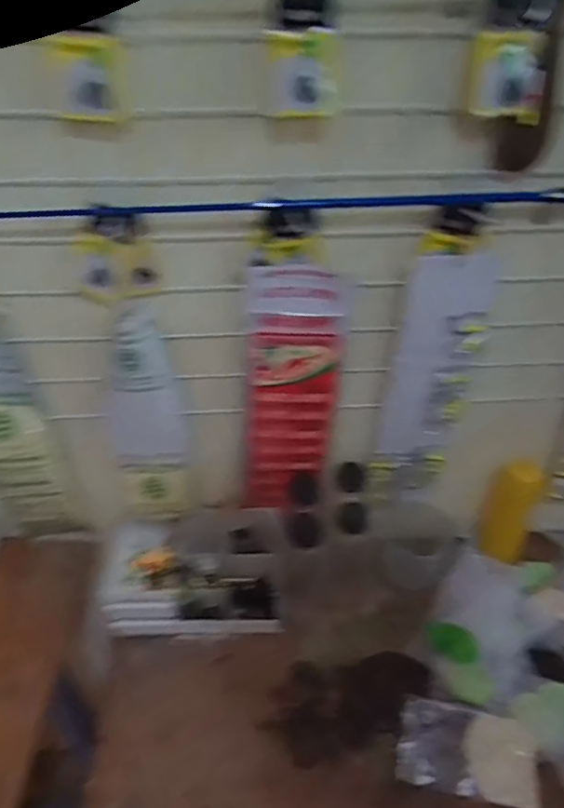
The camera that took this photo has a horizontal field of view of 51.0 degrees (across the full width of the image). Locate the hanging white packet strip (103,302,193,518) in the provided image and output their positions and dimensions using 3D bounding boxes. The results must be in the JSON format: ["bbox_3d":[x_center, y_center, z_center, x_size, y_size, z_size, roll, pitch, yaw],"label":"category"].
[{"bbox_3d":[-0.172,0.020,0.727,0.105,0.314,0.032,4,36,10],"label":"hanging white packet strip"}]

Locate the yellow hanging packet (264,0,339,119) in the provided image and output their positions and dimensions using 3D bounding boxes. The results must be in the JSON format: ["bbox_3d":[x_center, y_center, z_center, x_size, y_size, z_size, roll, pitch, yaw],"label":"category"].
[{"bbox_3d":[0.019,-0.287,0.491,0.057,0.092,0.020,2,40,3],"label":"yellow hanging packet"}]

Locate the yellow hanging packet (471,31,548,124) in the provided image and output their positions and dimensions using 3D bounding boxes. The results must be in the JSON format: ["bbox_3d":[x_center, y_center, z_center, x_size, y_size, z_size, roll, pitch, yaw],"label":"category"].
[{"bbox_3d":[0.192,-0.277,0.503,0.061,0.064,0.030,13,42,15],"label":"yellow hanging packet"}]

